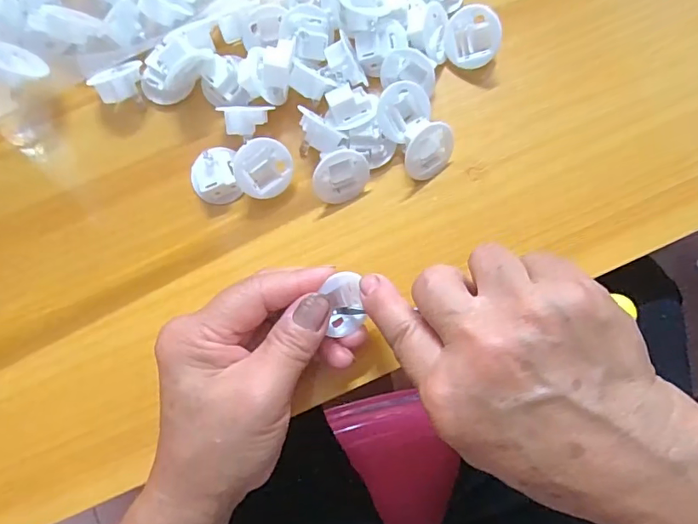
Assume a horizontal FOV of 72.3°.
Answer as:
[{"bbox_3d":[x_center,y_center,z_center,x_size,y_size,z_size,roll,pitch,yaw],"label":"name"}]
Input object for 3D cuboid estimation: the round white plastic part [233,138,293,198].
[{"bbox_3d":[-0.049,-0.053,0.269,0.032,0.012,0.032,-4,112,-20],"label":"round white plastic part"}]

